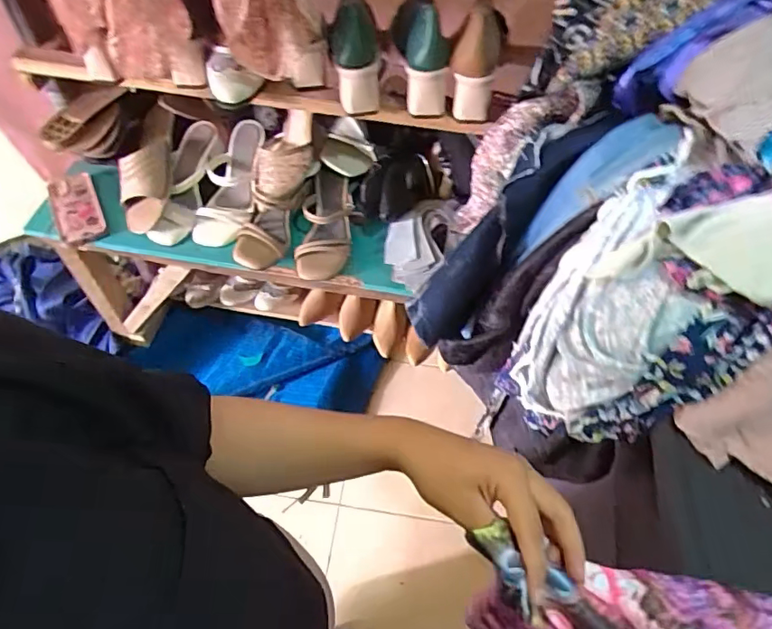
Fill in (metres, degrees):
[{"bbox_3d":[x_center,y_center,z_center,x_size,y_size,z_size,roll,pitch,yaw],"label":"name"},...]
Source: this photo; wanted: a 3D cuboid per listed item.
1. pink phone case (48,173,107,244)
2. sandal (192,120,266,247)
[{"bbox_3d":[-0.556,-0.194,0.959,0.073,0.017,0.157,-25,62,-13],"label":"pink phone case"},{"bbox_3d":[-0.267,-0.226,0.934,0.096,0.068,0.226,13,83,8],"label":"sandal"}]

